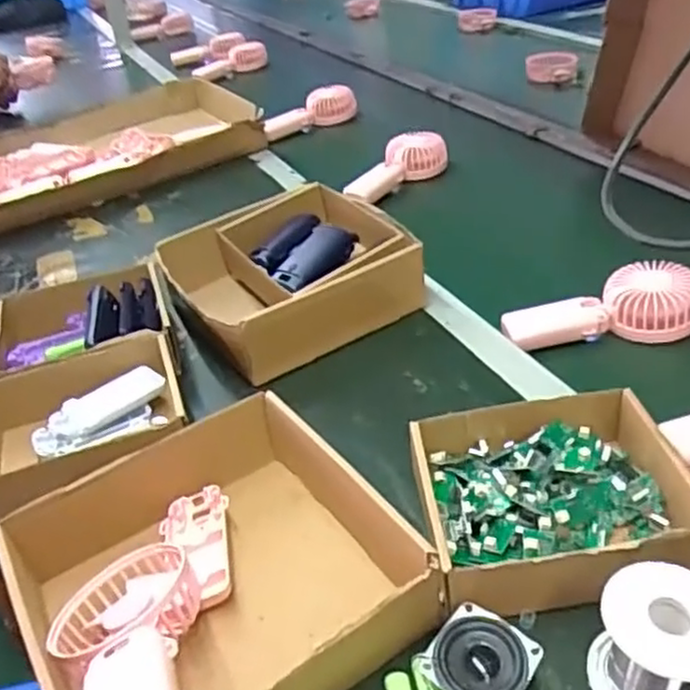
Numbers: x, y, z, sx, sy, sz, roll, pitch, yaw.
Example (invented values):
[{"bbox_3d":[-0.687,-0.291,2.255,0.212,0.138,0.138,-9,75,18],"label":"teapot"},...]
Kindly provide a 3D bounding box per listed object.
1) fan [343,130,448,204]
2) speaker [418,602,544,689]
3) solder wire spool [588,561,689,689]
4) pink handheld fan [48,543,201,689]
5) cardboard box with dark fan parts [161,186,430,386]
[{"bbox_3d":[0.072,-0.250,1.003,0.073,0.045,0.171,25,46,34],"label":"fan"},{"bbox_3d":[0.077,0.181,0.406,0.053,0.024,0.052,22,44,36],"label":"speaker"},{"bbox_3d":[0.169,0.164,0.385,0.066,0.065,0.062,-5,36,4],"label":"solder wire spool"},{"bbox_3d":[-0.119,0.167,0.393,0.085,0.035,0.195,-16,11,-15],"label":"pink handheld fan"},{"bbox_3d":[-0.059,-0.070,0.745,0.217,0.076,0.208,-25,39,-21],"label":"cardboard box with dark fan parts"}]

